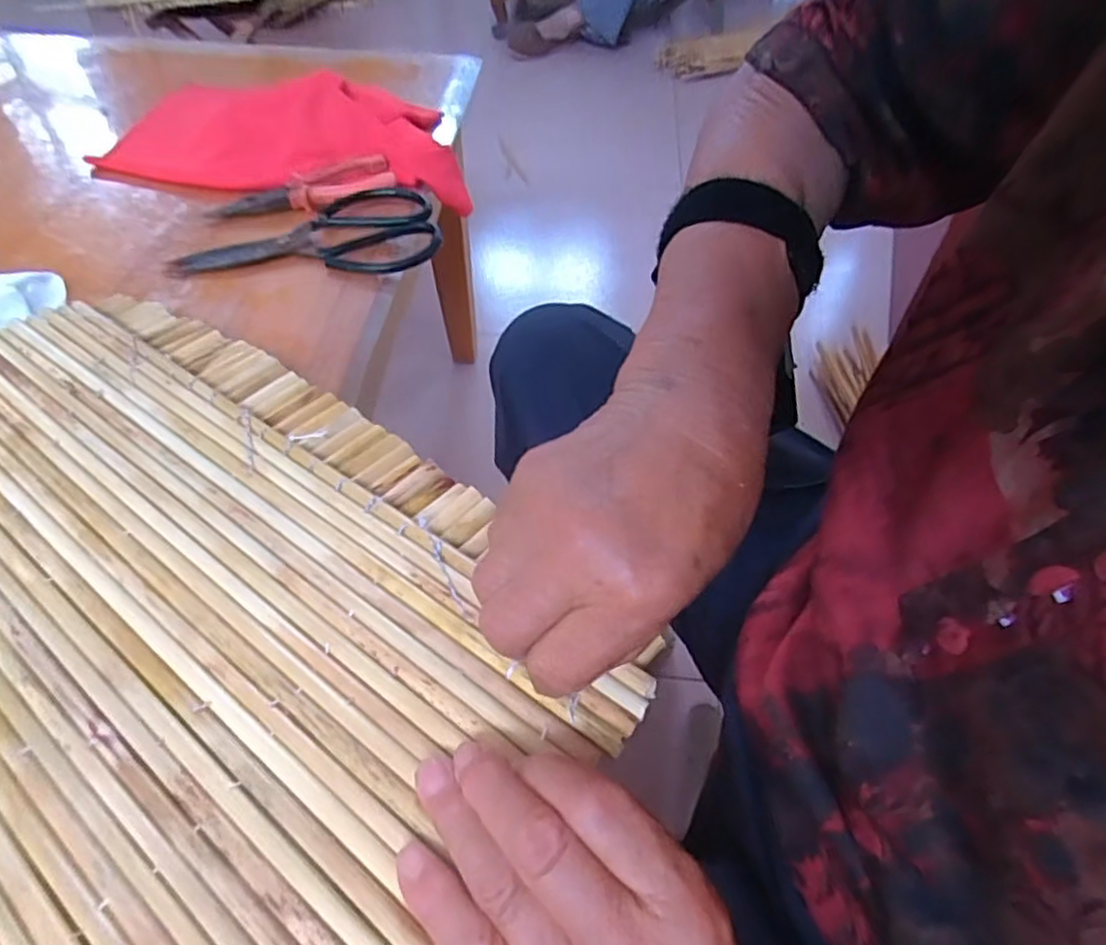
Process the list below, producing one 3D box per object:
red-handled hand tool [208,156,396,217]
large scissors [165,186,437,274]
[{"bbox_3d":[-0.212,-0.242,0.571,0.149,0.017,0.048,-14,49,-12],"label":"red-handled hand tool"},{"bbox_3d":[-0.192,-0.192,0.532,0.198,0.012,0.105,-7,48,-6],"label":"large scissors"}]

